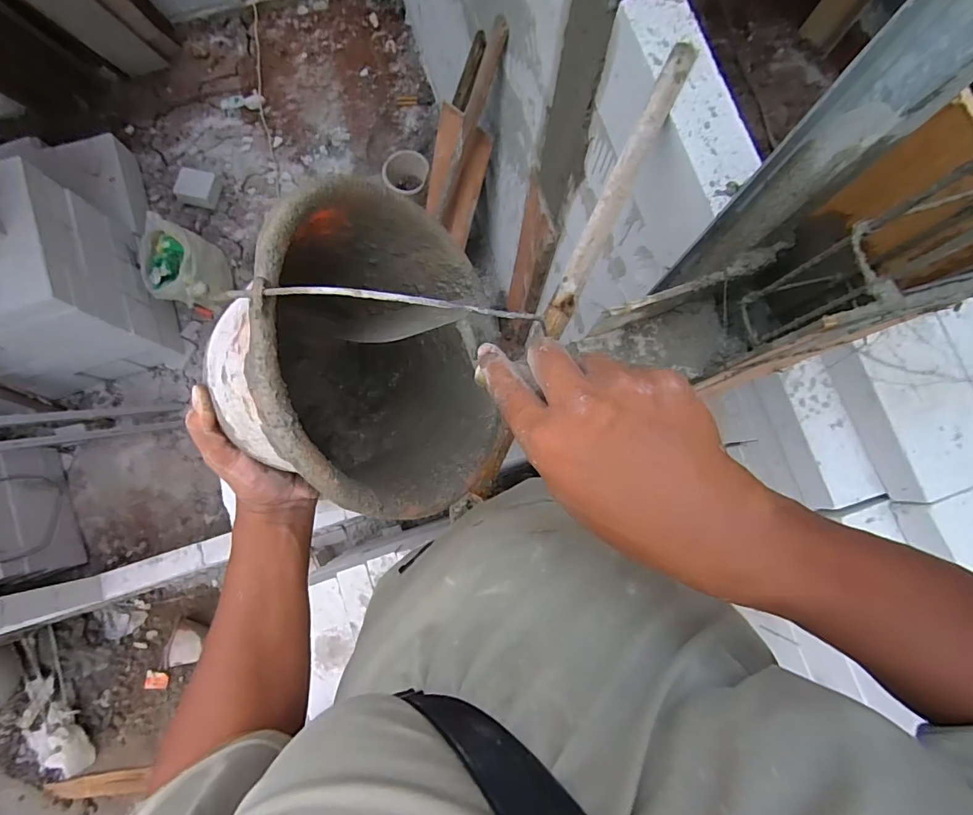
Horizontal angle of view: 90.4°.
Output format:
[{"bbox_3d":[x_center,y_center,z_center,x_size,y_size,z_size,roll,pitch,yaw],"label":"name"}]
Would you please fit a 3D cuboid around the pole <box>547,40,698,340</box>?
[{"bbox_3d":[0.197,-0.327,0.712,0.035,0.028,0.495,26,82,4],"label":"pole"}]

